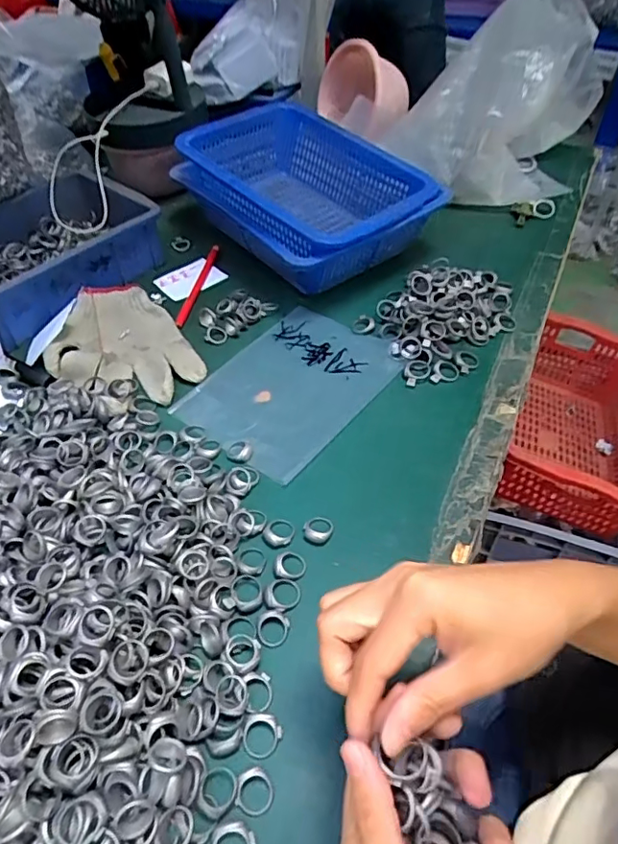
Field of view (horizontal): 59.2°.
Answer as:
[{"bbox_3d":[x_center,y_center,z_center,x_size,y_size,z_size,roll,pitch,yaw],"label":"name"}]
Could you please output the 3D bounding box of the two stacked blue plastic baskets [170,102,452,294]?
[{"bbox_3d":[-0.009,-0.284,0.658,0.192,0.105,0.313,-36,56,-25],"label":"two stacked blue plastic baskets"}]

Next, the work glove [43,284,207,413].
[{"bbox_3d":[-0.196,-0.081,0.551,0.128,0.021,0.189,-29,54,-21],"label":"work glove"}]

